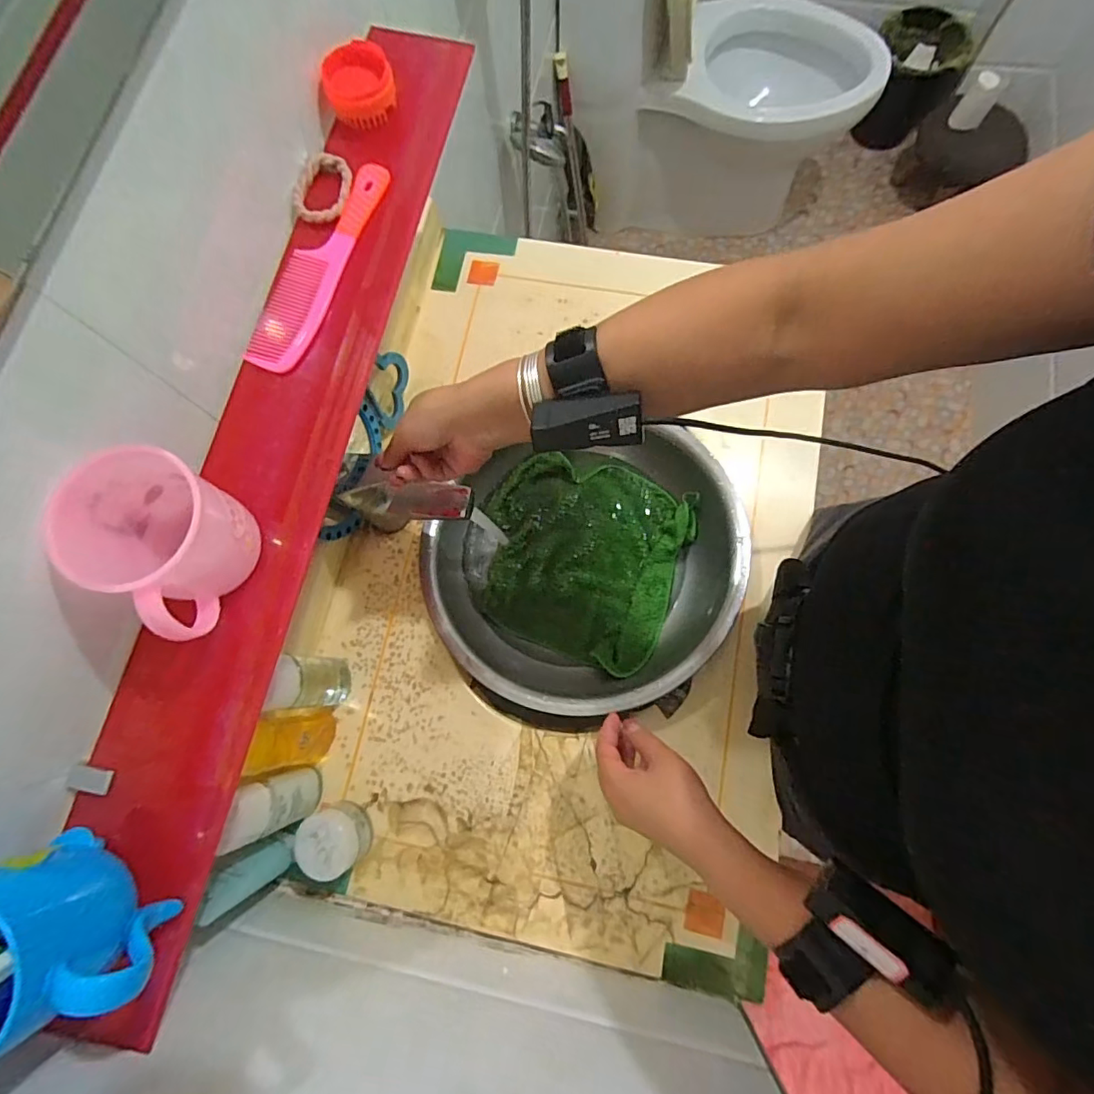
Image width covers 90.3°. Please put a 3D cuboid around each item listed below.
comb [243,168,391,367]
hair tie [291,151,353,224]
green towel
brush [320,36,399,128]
[{"bbox_3d":[-0.187,-0.231,0.443,0.043,0.006,0.196,22,79,-3],"label":"comb"},{"bbox_3d":[-0.187,-0.301,0.453,0.047,0.008,0.065,4,75,0],"label":"hair tie"},{"bbox_3d":[0.040,0.005,0.654,0.233,0.043,0.233,22,76,4],"label":"green towel"},{"bbox_3d":[-0.160,-0.395,0.464,0.057,0.033,0.048,-14,76,-5],"label":"brush"}]

